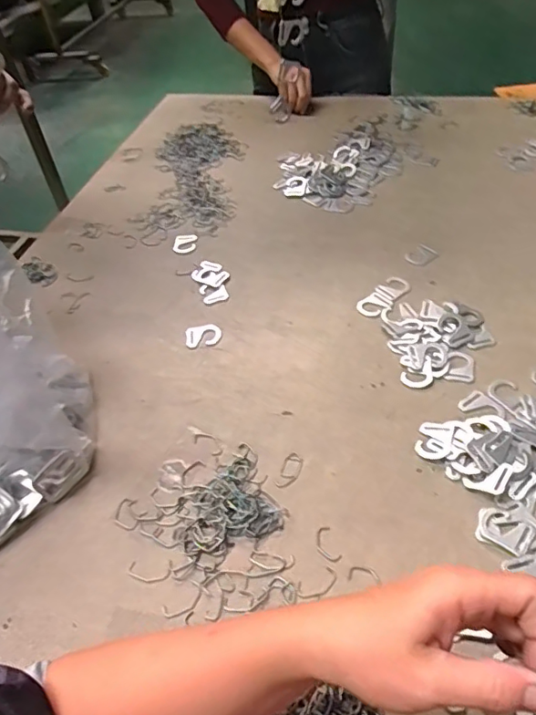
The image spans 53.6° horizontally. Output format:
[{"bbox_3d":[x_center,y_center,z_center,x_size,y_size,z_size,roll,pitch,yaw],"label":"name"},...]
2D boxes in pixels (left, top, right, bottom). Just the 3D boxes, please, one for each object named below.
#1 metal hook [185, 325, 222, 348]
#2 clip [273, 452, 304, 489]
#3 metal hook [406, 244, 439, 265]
[{"bbox_3d":[-0.082,-0.029,0.680,0.043,0.005,0.039,-8,45,-1],"label":"metal hook"},{"bbox_3d":[0.022,0.113,0.529,0.020,0.004,0.041,16,50,21],"label":"clip"},{"bbox_3d":[0.214,-0.144,0.745,0.042,0.009,0.031,-25,48,-17],"label":"metal hook"}]

